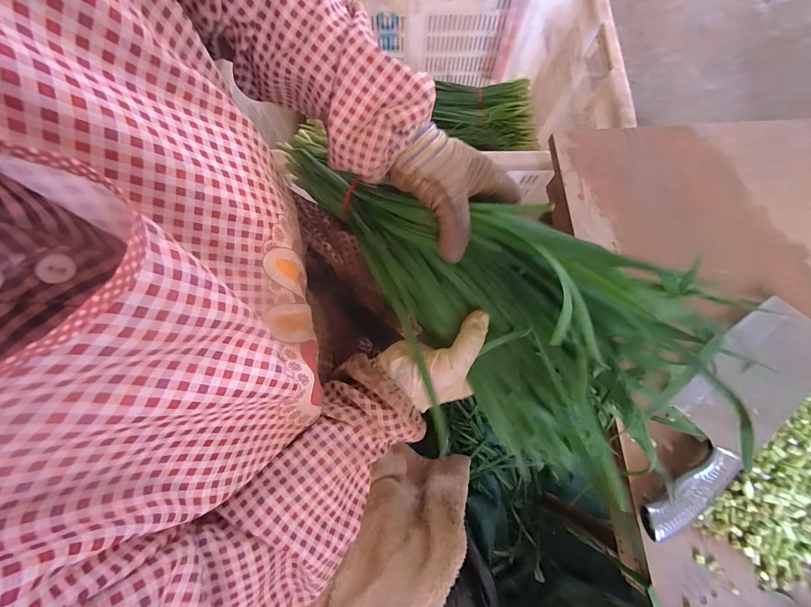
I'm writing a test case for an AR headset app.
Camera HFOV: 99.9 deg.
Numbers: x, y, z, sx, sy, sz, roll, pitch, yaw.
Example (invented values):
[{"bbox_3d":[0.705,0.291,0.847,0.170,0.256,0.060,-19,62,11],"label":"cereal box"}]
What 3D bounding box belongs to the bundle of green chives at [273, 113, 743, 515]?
[{"bbox_3d":[0.021,-0.032,0.334,0.455,0.129,0.145,37,77,23],"label":"bundle of green chives"}]

